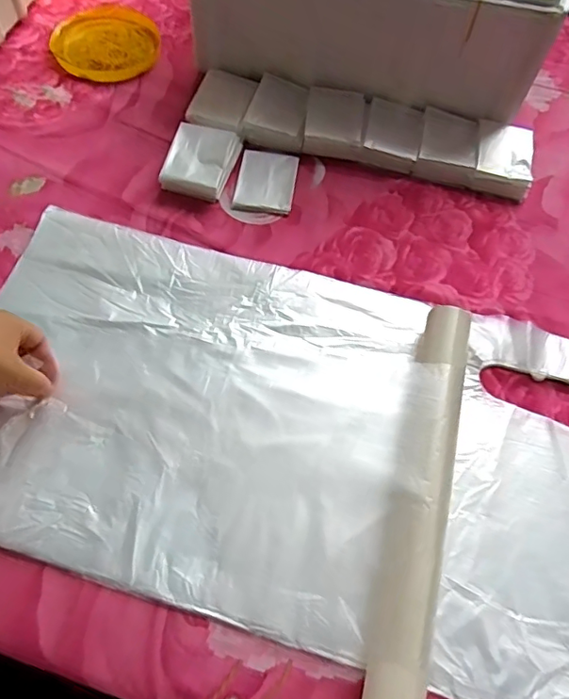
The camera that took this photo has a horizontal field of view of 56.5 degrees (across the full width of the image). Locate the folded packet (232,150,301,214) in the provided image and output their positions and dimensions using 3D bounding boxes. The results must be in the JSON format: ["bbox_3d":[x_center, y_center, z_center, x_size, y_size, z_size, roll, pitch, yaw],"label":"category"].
[{"bbox_3d":[-0.020,-0.187,0.586,0.064,0.006,0.086,9,60,2],"label":"folded packet"}]

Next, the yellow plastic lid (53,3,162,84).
[{"bbox_3d":[-0.229,-0.401,0.683,0.132,0.013,0.144,1,60,-3],"label":"yellow plastic lid"}]

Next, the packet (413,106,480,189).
[{"bbox_3d":[0.188,-0.233,0.612,0.064,0.029,0.093,13,61,4],"label":"packet"}]

